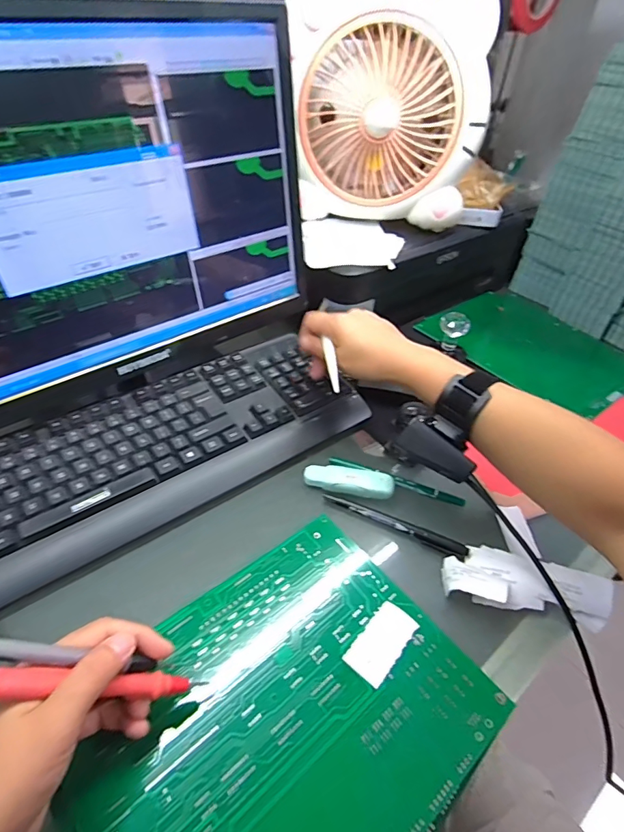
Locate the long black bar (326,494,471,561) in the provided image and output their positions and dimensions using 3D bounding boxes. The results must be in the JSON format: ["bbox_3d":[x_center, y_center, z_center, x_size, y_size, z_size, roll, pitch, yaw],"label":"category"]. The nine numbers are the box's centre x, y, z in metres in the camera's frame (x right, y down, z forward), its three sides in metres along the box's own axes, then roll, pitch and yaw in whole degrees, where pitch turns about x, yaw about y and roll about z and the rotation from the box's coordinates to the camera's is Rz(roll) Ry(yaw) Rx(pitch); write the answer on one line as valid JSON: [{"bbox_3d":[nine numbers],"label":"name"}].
[{"bbox_3d":[0.076,0.101,0.428,0.139,0.008,0.011,21,46,16],"label":"long black bar"}]

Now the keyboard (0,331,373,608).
[{"bbox_3d":[-0.150,0.030,0.462,0.430,0.039,0.156,-25,51,-28],"label":"keyboard"}]

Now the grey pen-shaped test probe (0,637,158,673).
[{"bbox_3d":[-0.146,0.129,0.248,0.124,0.007,0.011,28,32,-33],"label":"grey pen-shaped test probe"}]

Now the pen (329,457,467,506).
[{"bbox_3d":[0.085,0.064,0.461,0.139,0.013,0.014,16,44,12],"label":"pen"}]

